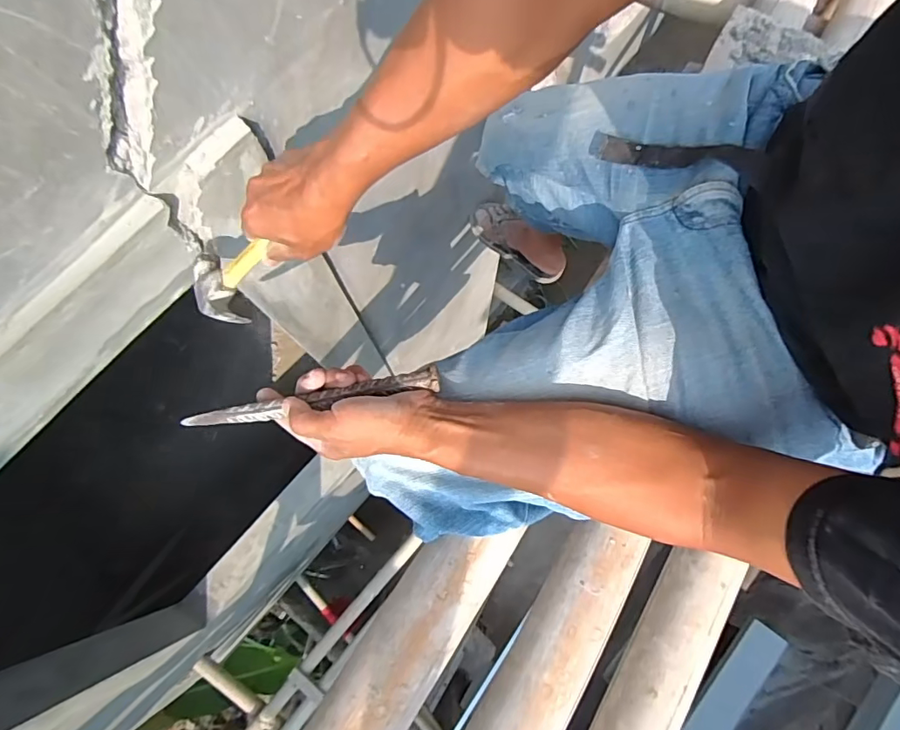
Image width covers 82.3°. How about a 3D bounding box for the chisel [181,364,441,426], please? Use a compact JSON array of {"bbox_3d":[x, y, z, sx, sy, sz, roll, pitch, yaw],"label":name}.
[{"bbox_3d":[-0.114,0.027,0.418,0.211,0.024,0.020,-11,76,1],"label":"chisel"}]

